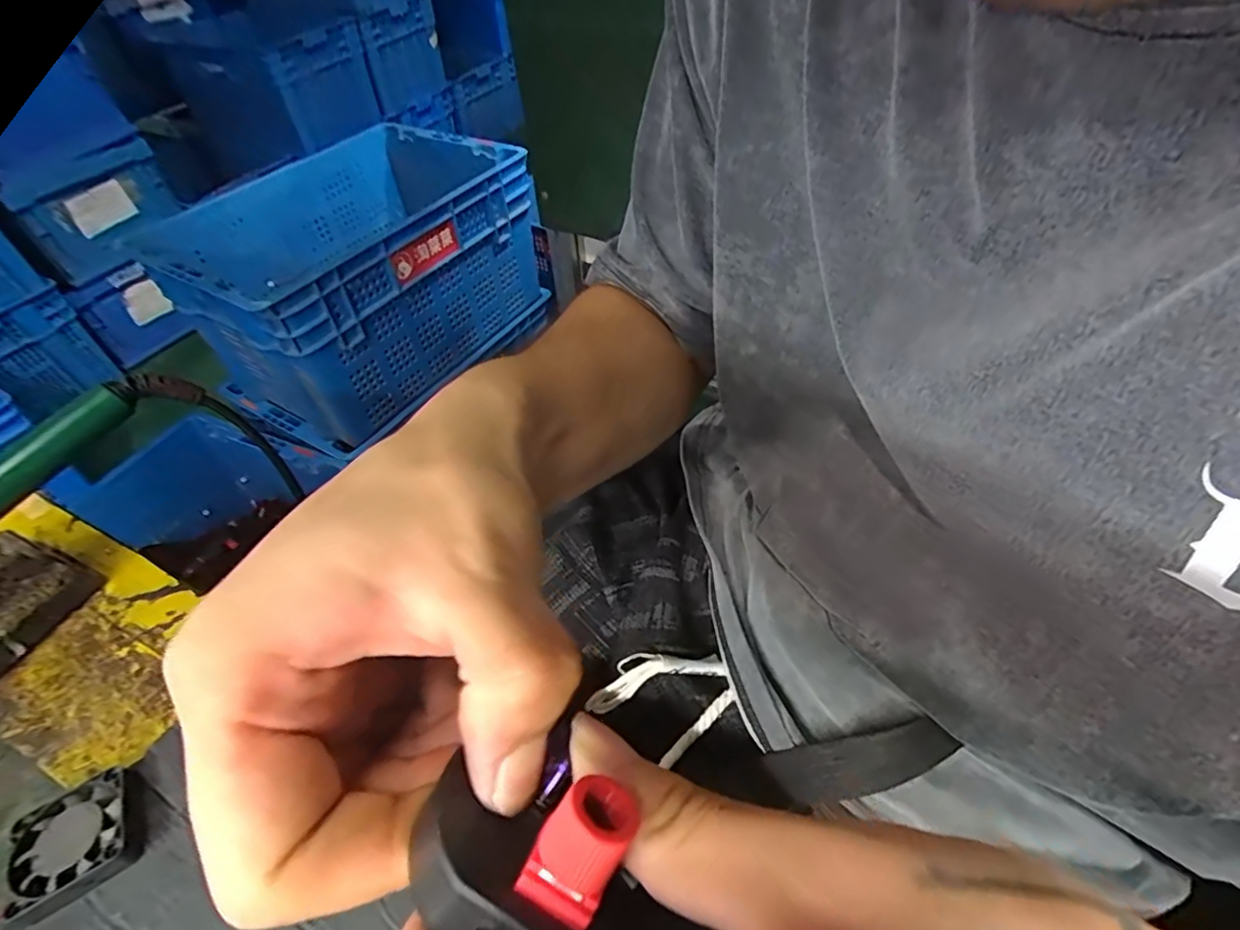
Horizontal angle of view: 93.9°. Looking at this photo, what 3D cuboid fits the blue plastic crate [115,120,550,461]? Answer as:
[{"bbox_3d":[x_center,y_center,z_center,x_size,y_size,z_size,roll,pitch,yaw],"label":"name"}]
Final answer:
[{"bbox_3d":[-0.462,-0.360,1.094,0.389,0.319,0.595,22,52,23],"label":"blue plastic crate"}]

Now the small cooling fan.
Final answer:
[{"bbox_3d":[-0.215,0.149,0.229,0.038,0.015,0.041,-29,51,-21],"label":"small cooling fan"}]

